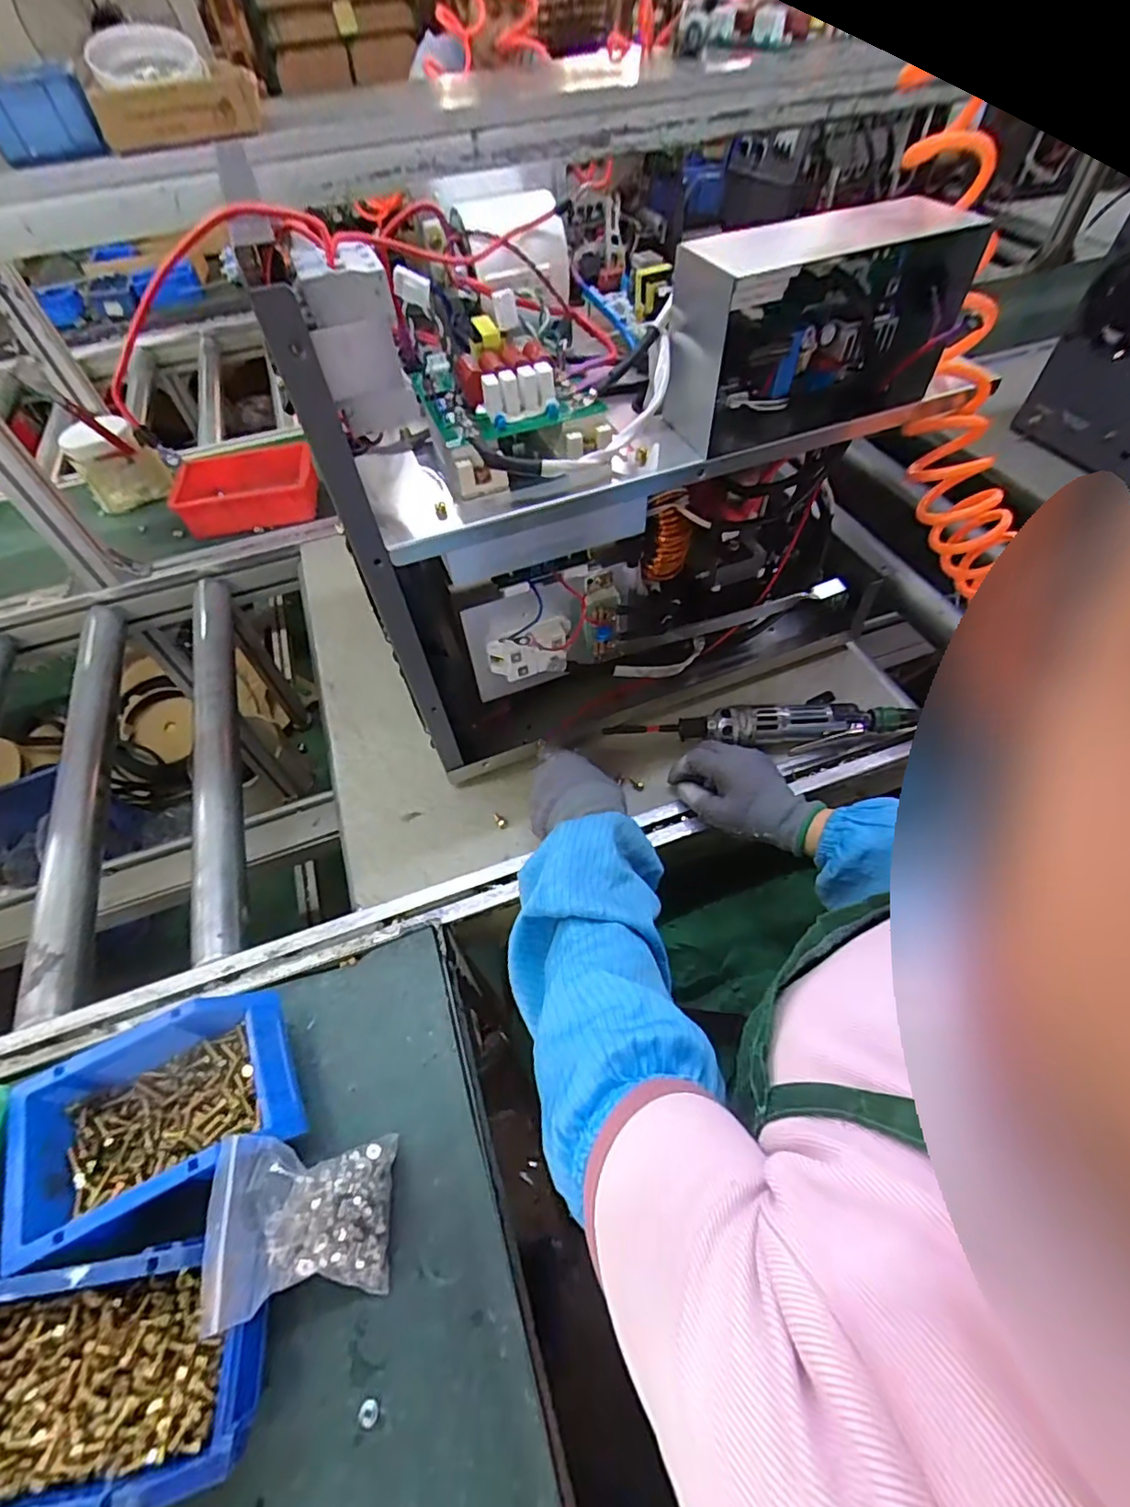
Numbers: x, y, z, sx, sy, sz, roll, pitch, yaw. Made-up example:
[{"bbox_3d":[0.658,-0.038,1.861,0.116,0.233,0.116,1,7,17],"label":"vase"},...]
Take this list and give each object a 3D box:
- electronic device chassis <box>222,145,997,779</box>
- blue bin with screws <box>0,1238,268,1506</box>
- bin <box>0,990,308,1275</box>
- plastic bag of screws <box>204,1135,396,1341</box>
[{"bbox_3d":[0.052,-0.243,0.538,0.484,0.401,0.226,-21,56,-12],"label":"electronic device chassis"},{"bbox_3d":[-0.264,0.351,0.331,0.166,0.076,0.101,-9,54,-3],"label":"blue bin with screws"},{"bbox_3d":[-0.276,0.250,0.404,0.158,0.074,0.112,-22,56,-13],"label":"bin"},{"bbox_3d":[-0.161,0.290,0.368,0.087,0.073,0.088,-9,54,-3],"label":"plastic bag of screws"}]

